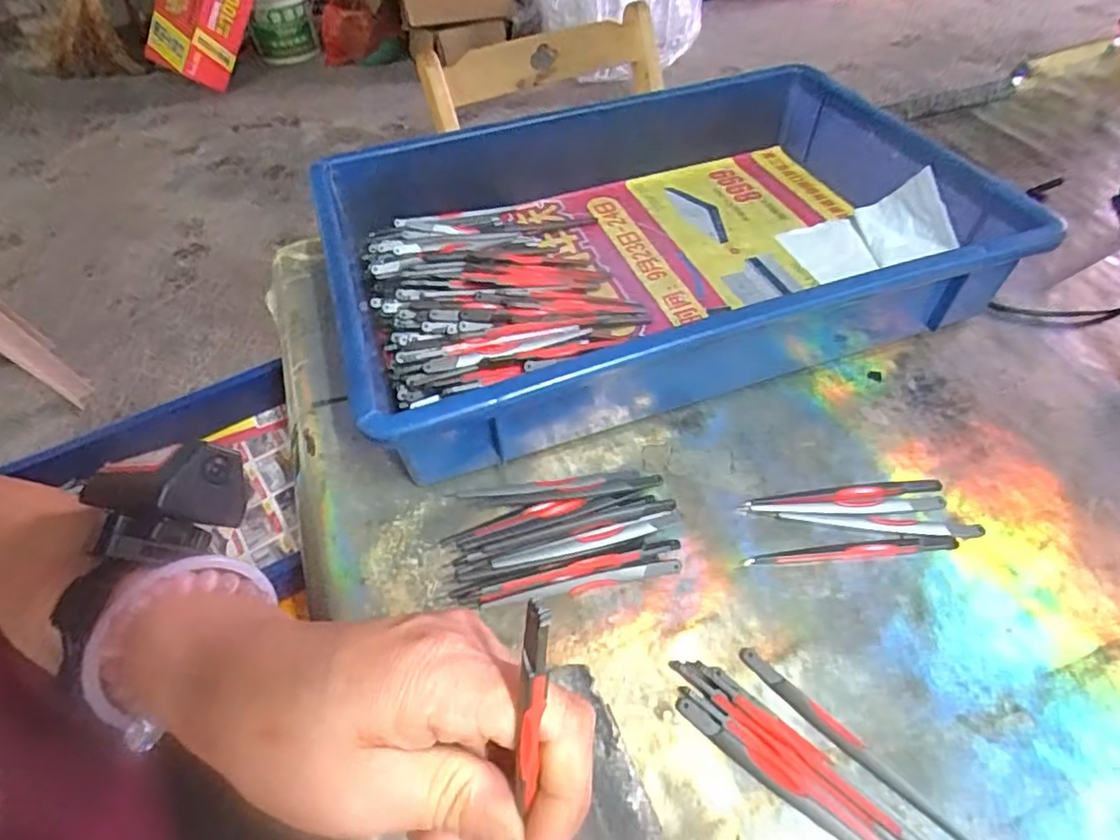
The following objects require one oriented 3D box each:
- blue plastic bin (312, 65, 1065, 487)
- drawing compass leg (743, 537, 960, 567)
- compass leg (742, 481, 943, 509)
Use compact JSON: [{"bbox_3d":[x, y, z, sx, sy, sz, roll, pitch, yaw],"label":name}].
[{"bbox_3d":[0.066,-0.135,0.445,0.431,0.077,0.295,-17,52,-11],"label":"blue plastic bin"},{"bbox_3d":[0.150,0.068,0.316,0.108,0.004,0.009,-4,50,-1],"label":"drawing compass leg"},{"bbox_3d":[0.156,0.042,0.336,0.104,0.004,0.013,-4,50,-1],"label":"compass leg"}]

